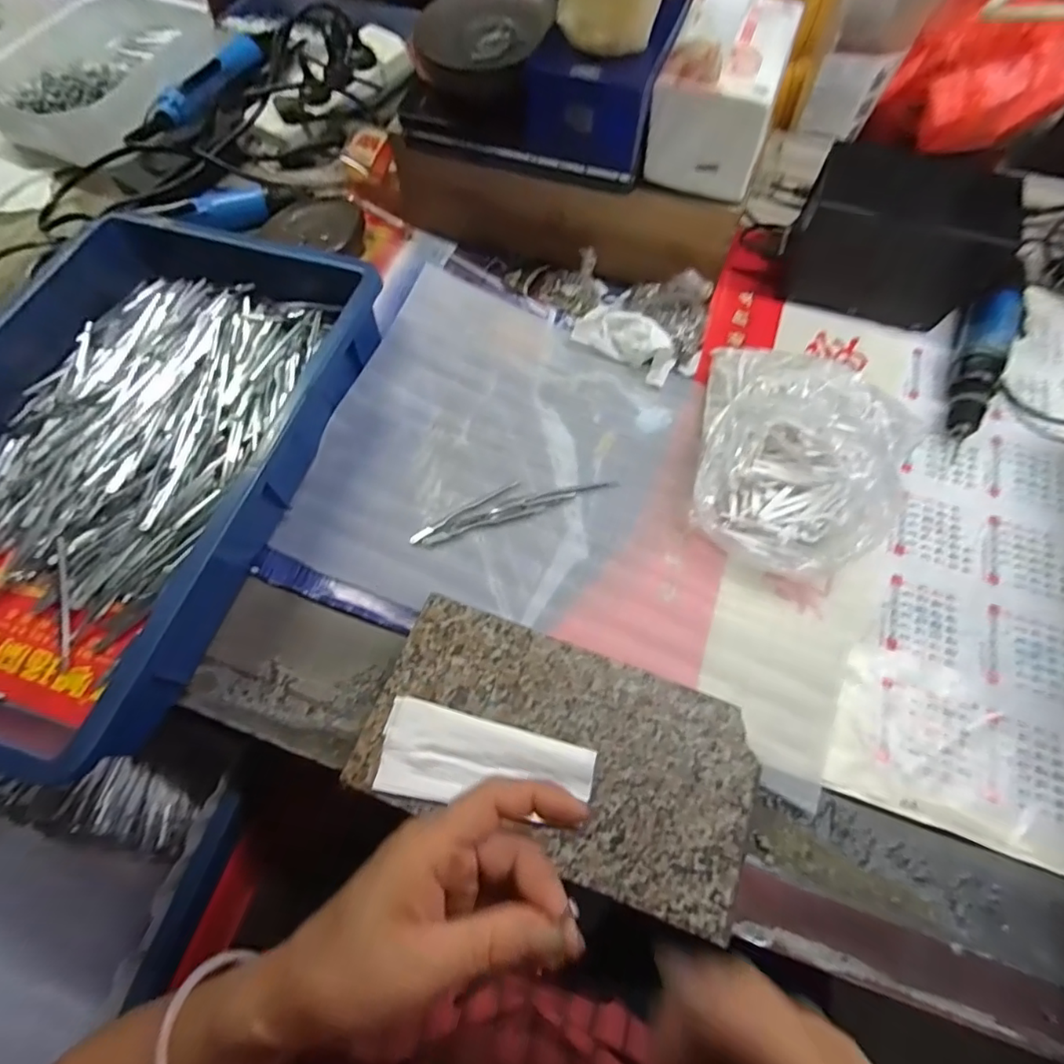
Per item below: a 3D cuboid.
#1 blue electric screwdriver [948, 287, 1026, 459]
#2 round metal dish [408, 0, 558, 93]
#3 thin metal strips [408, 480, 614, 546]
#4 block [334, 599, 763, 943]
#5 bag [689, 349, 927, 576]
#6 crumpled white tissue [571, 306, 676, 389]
[{"bbox_3d":[0.398,-0.153,0.482,0.042,0.042,0.186,29,67,13],"label":"blue electric screwdriver"},{"bbox_3d":[-0.040,-0.415,0.444,0.100,0.034,0.121,10,67,7],"label":"round metal dish"},{"bbox_3d":[-0.017,-0.025,0.448,0.169,0.004,0.032,-17,65,-8],"label":"thin metal strips"},{"bbox_3d":[0.017,0.144,0.355,0.242,0.029,0.130,19,65,9],"label":"block"},{"bbox_3d":[0.206,-0.066,0.424,0.142,0.081,0.192,17,65,8],"label":"bag"},{"bbox_3d":[0.088,-0.178,0.497,0.096,0.041,0.049,27,67,12],"label":"crumpled white tissue"}]

